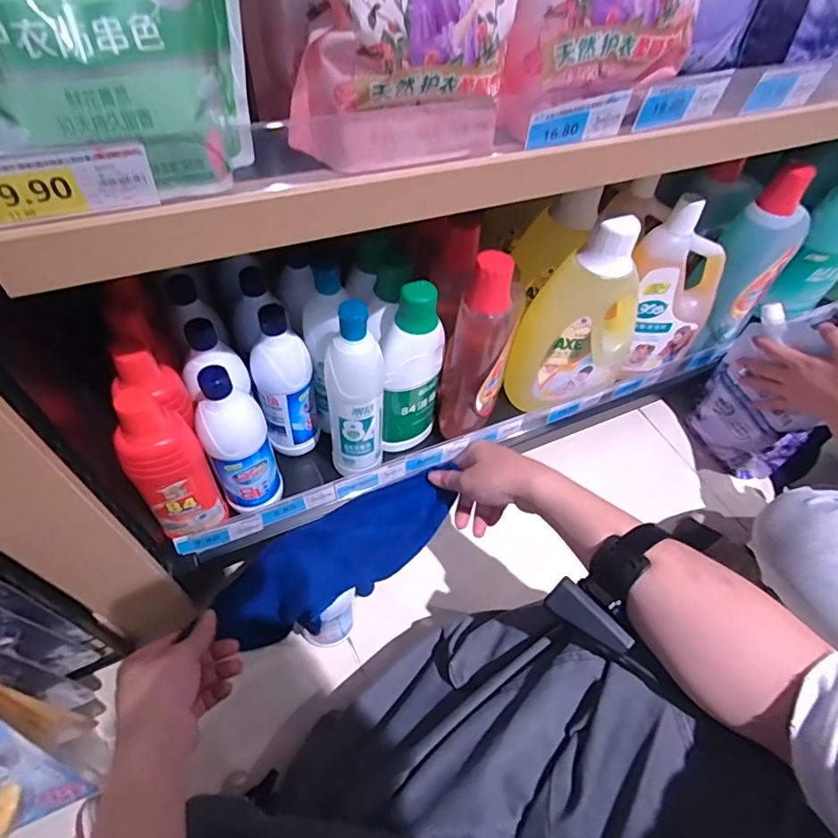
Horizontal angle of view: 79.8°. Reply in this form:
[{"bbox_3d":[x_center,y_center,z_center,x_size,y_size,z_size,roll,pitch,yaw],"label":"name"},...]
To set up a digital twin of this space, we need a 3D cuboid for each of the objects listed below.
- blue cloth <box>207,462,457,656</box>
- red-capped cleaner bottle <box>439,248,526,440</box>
[{"bbox_3d":[-0.081,0.136,0.493,0.252,0.106,0.089,-30,61,-10],"label":"blue cloth"},{"bbox_3d":[0.072,-0.078,0.592,0.079,0.253,0.060,5,53,-2],"label":"red-capped cleaner bottle"}]

